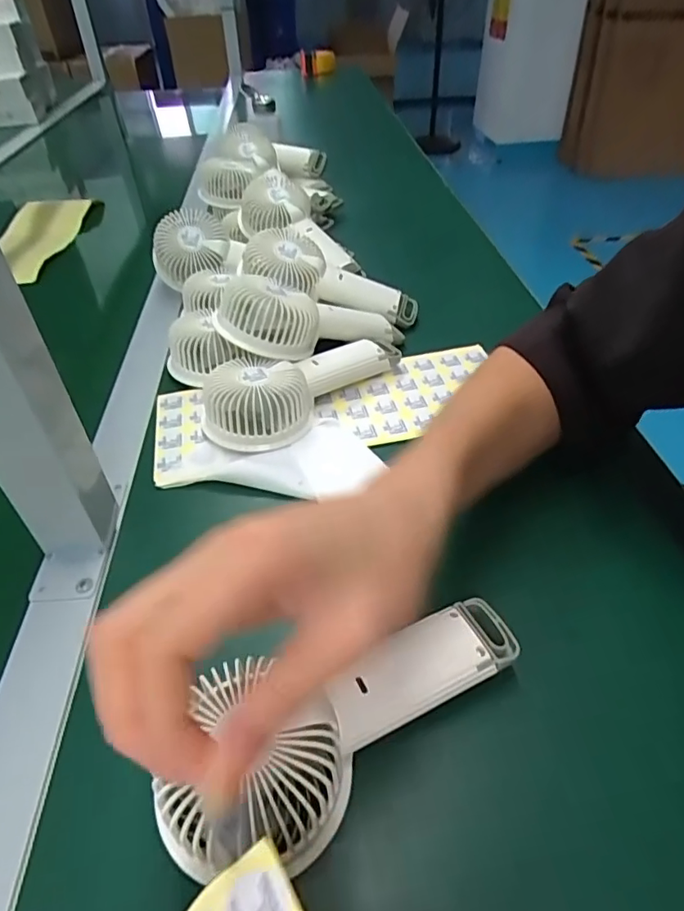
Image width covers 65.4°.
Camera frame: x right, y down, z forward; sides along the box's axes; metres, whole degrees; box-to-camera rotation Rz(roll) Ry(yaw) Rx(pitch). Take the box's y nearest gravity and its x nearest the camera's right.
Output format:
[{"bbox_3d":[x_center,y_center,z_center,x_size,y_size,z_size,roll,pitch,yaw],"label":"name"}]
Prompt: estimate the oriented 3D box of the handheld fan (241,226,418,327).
[{"bbox_3d":[-0.018,-0.182,0.549,0.166,0.048,0.075,22,45,-3],"label":"handheld fan"}]

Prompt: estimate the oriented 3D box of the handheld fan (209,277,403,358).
[{"bbox_3d":[-0.022,-0.122,0.484,0.184,0.046,0.072,-3,38,-35],"label":"handheld fan"}]

